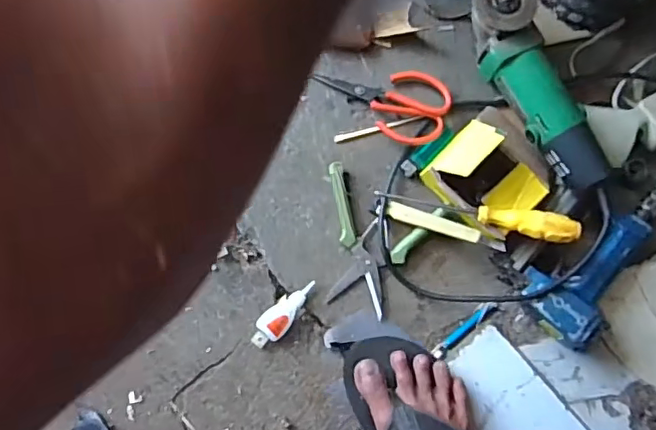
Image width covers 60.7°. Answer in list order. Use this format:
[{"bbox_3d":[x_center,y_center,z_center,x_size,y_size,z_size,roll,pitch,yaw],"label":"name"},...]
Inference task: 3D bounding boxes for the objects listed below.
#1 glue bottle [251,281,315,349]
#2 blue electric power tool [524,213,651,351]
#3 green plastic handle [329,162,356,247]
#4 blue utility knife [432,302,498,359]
[{"bbox_3d":[-0.049,0.113,0.642,0.093,0.020,0.032,-44,86,-9],"label":"glue bottle"},{"bbox_3d":[0.312,0.067,0.655,0.176,0.049,0.096,-39,85,-8],"label":"blue electric power tool"},{"bbox_3d":[0.018,-0.013,0.666,0.018,0.018,0.098,-8,82,-5],"label":"green plastic handle"},{"bbox_3d":[0.163,0.134,0.664,0.099,0.008,0.016,-40,86,-8],"label":"blue utility knife"}]

